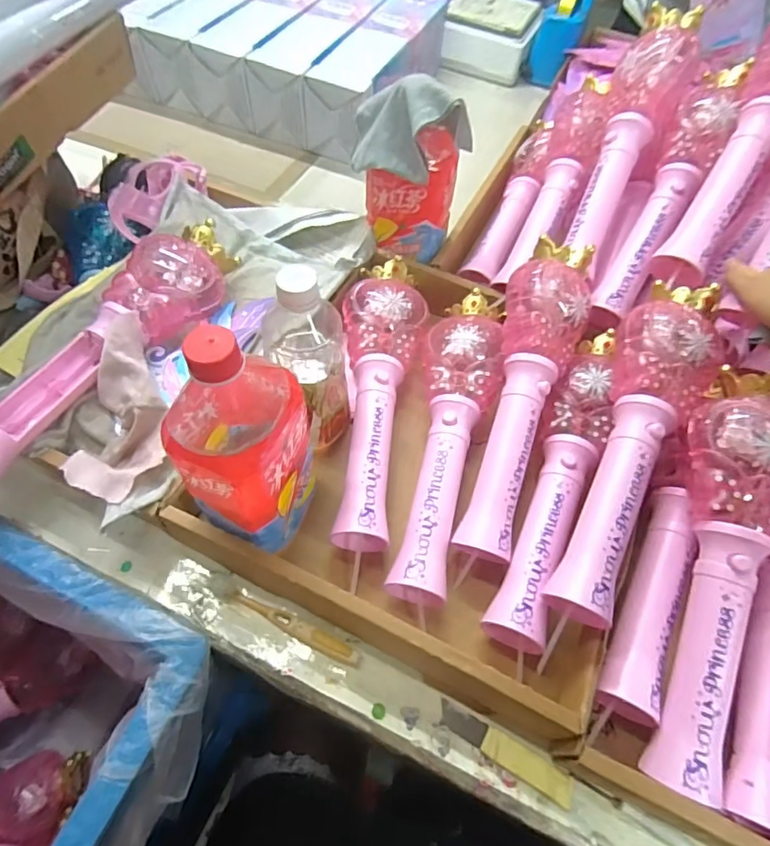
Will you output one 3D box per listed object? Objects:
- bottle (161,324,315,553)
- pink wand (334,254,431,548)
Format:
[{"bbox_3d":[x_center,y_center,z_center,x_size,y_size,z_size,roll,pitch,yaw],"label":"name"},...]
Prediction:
[{"bbox_3d":[-0.102,0.015,0.375,0.093,0.217,0.106,-15,60,-11],"label":"bottle"},{"bbox_3d":[-0.001,-0.034,0.502,0.084,0.067,0.307,2,58,-1],"label":"pink wand"}]

